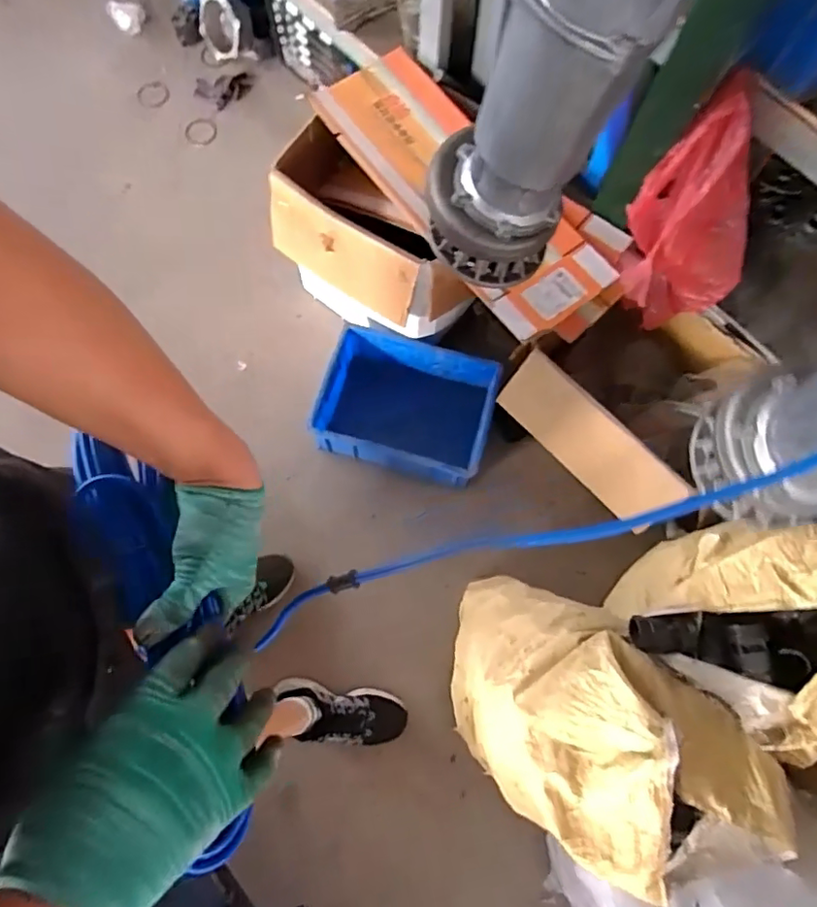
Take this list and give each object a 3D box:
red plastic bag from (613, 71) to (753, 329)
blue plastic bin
[{"bbox_3d":[0.491,-0.379,0.971,0.197,0.485,0.159,-37,57,-11],"label":"red plastic bag"},{"bbox_3d":[-0.003,-0.109,1.373,0.390,0.198,0.315,16,74,3],"label":"blue plastic bin"}]

